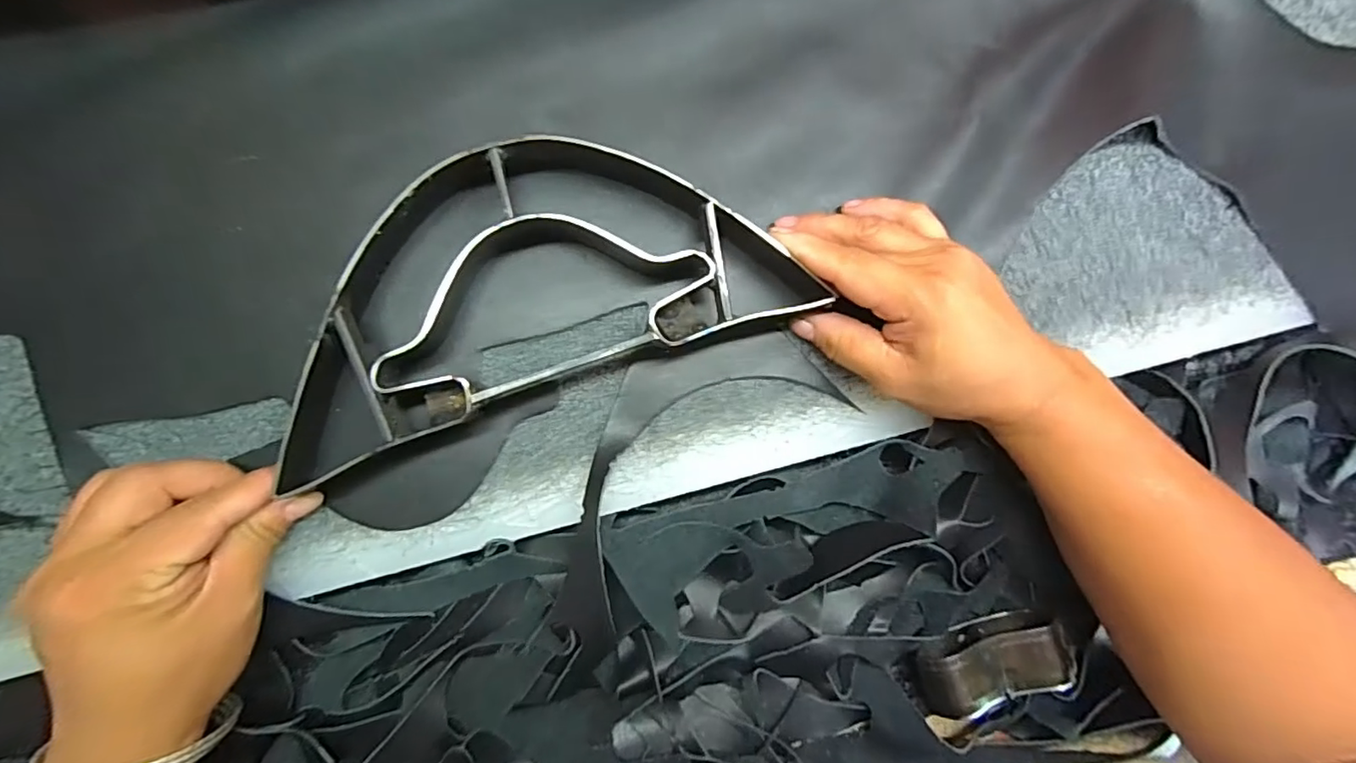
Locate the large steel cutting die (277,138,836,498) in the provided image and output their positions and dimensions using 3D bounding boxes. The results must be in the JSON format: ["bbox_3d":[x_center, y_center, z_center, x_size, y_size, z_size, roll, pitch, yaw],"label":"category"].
[{"bbox_3d":[-0.069,-0.052,0.285,0.252,0.043,0.120,-20,92,-7],"label":"large steel cutting die"}]

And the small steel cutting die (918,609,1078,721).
[{"bbox_3d":[0.170,0.152,0.316,0.076,0.030,0.040,-14,92,-7],"label":"small steel cutting die"}]

